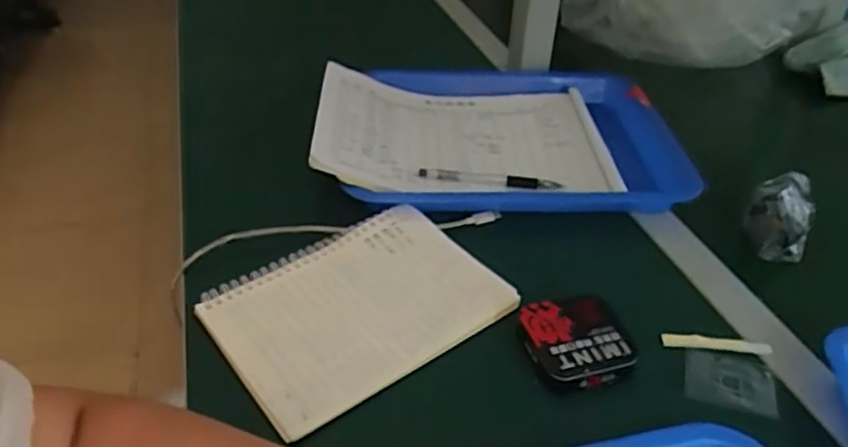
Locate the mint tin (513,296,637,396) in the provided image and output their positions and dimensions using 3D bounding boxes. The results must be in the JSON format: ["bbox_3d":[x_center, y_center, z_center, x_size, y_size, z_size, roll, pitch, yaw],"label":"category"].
[{"bbox_3d":[0.108,0.086,0.465,0.069,0.026,0.065,-8,40,-10],"label":"mint tin"}]

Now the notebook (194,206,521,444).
[{"bbox_3d":[-0.048,0.059,0.492,0.202,0.012,0.143,-26,47,-29],"label":"notebook"}]

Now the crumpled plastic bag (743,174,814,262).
[{"bbox_3d":[0.316,-0.007,0.580,0.054,0.058,0.069,23,44,24],"label":"crumpled plastic bag"}]

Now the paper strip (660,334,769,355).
[{"bbox_3d":[0.215,0.088,0.481,0.076,0.004,0.012,5,51,5],"label":"paper strip"}]

